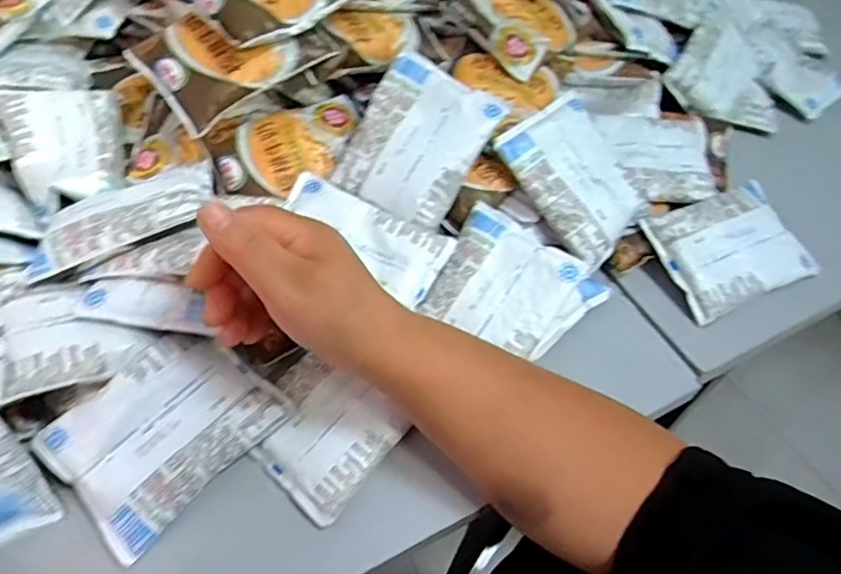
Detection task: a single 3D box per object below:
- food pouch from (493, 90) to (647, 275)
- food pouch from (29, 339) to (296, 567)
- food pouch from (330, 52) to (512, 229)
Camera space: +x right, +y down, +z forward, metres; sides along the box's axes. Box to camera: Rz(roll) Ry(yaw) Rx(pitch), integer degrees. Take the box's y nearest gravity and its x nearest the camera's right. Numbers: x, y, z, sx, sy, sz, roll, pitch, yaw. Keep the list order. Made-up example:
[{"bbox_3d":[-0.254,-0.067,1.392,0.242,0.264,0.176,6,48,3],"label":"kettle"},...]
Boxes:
[{"bbox_3d":[0.129,-0.088,0.486,0.098,0.020,0.128,-32,86,-19],"label":"food pouch"},{"bbox_3d":[-0.160,0.088,0.377,0.126,0.019,0.093,-42,86,-17],"label":"food pouch"},{"bbox_3d":[-0.002,-0.115,0.468,0.093,0.018,0.121,31,82,6],"label":"food pouch"}]

